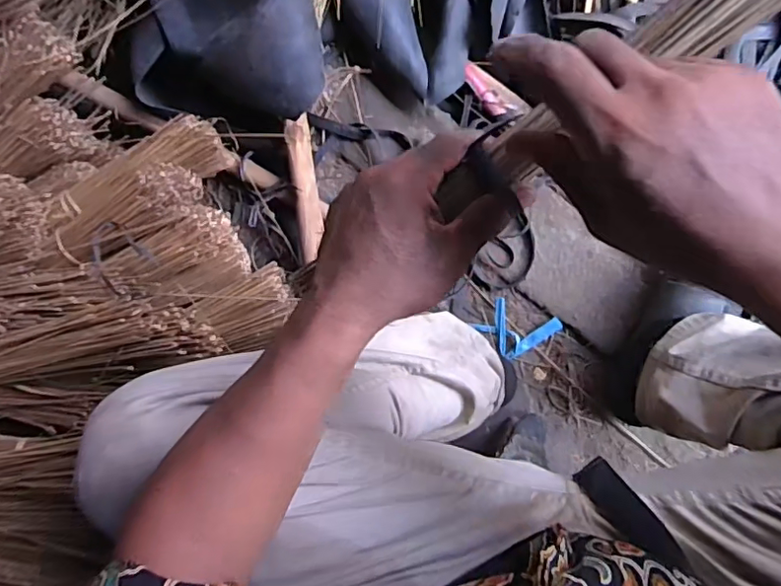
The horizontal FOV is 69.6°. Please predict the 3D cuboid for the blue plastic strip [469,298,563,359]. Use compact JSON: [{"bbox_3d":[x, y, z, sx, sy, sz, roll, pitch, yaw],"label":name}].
[{"bbox_3d":[0.161,0.043,0.712,0.083,0.013,0.079,44,98,4],"label":"blue plastic strip"}]

